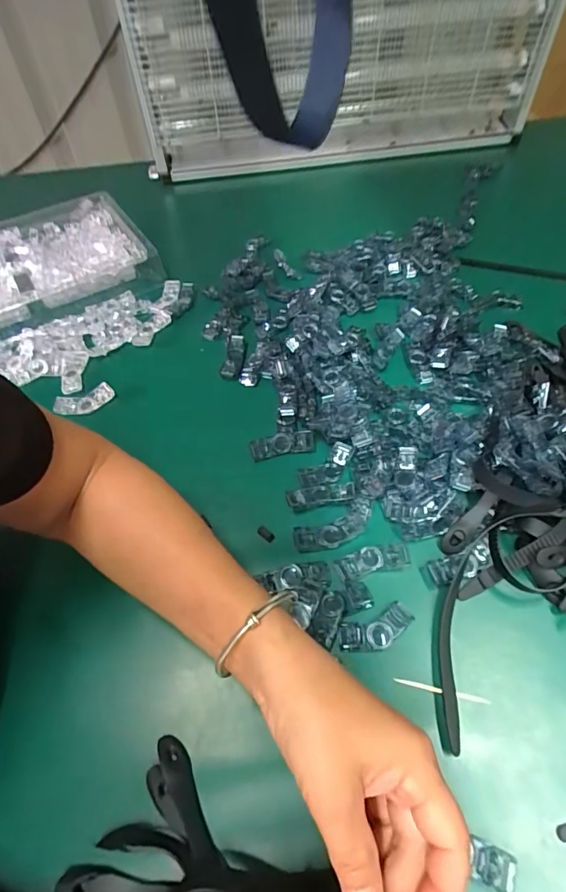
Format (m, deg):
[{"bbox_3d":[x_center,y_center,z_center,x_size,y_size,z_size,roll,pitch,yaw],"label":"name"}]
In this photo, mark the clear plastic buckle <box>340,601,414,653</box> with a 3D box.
[{"bbox_3d":[0.068,0.134,0.326,0.055,0.006,0.025,-19,56,-8],"label":"clear plastic buckle"}]

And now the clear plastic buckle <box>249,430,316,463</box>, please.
[{"bbox_3d":[-0.001,-0.001,0.420,0.059,0.008,0.023,-13,55,-4],"label":"clear plastic buckle"}]

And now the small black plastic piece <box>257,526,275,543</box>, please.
[{"bbox_3d":[-0.014,0.074,0.377,0.015,0.005,0.007,32,63,23],"label":"small black plastic piece"}]

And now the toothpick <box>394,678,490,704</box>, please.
[{"bbox_3d":[0.108,0.167,0.304,0.063,0.004,0.004,8,56,10],"label":"toothpick"}]

